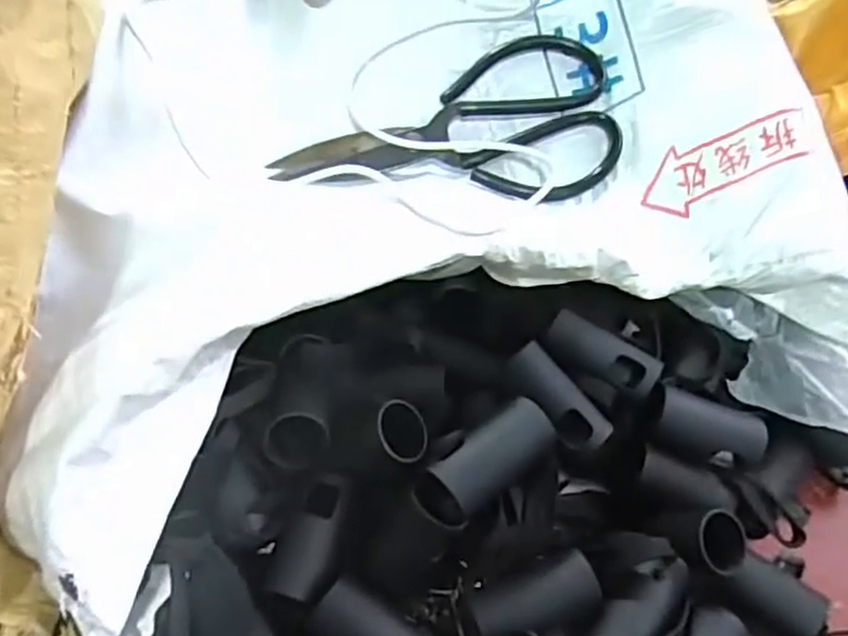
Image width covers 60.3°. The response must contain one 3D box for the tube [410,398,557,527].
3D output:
[{"bbox_3d":[0.029,0.069,0.341,0.068,0.033,0.028,-34,60,-28],"label":"tube"}]

